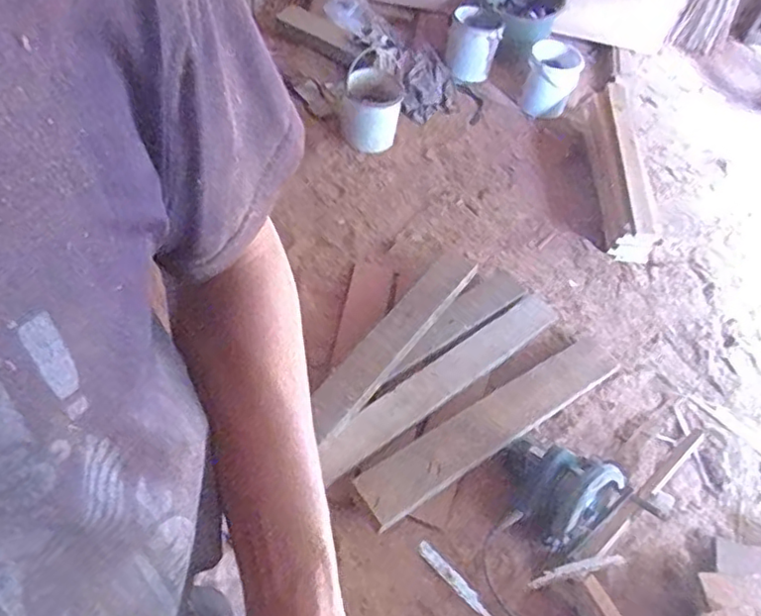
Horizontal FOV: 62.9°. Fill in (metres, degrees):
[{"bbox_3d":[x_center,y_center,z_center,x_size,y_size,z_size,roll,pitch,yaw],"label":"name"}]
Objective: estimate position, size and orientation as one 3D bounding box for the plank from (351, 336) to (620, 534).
[{"bbox_3d":[0.262,0.253,1.411,0.734,0.030,0.124,-26,51,-25],"label":"plank"}]

